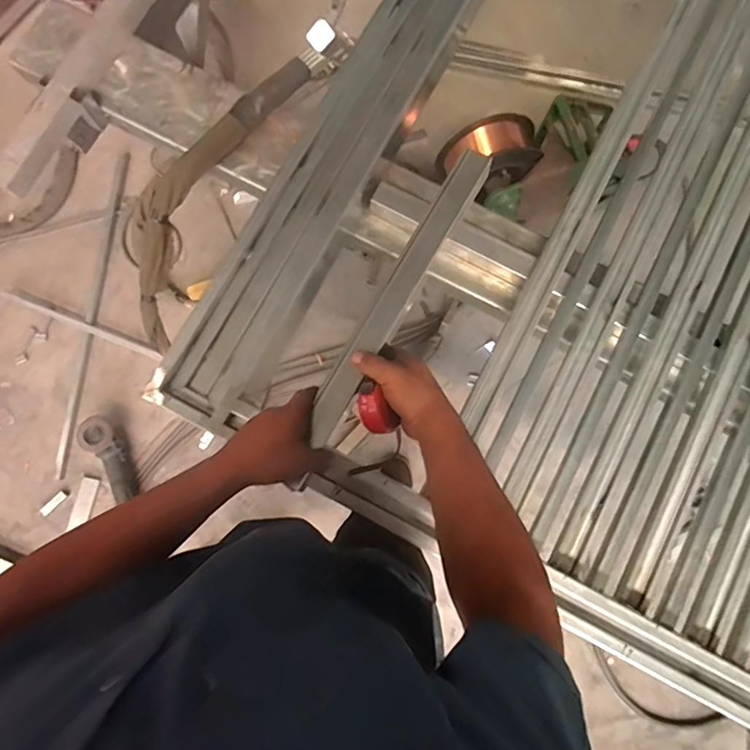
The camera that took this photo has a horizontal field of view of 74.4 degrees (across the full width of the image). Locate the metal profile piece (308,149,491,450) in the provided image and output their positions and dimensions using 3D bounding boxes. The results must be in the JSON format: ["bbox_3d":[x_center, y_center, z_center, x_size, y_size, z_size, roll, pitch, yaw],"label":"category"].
[{"bbox_3d":[0.034,-0.110,0.612,0.039,0.022,0.421,29,78,5],"label":"metal profile piece"}]

